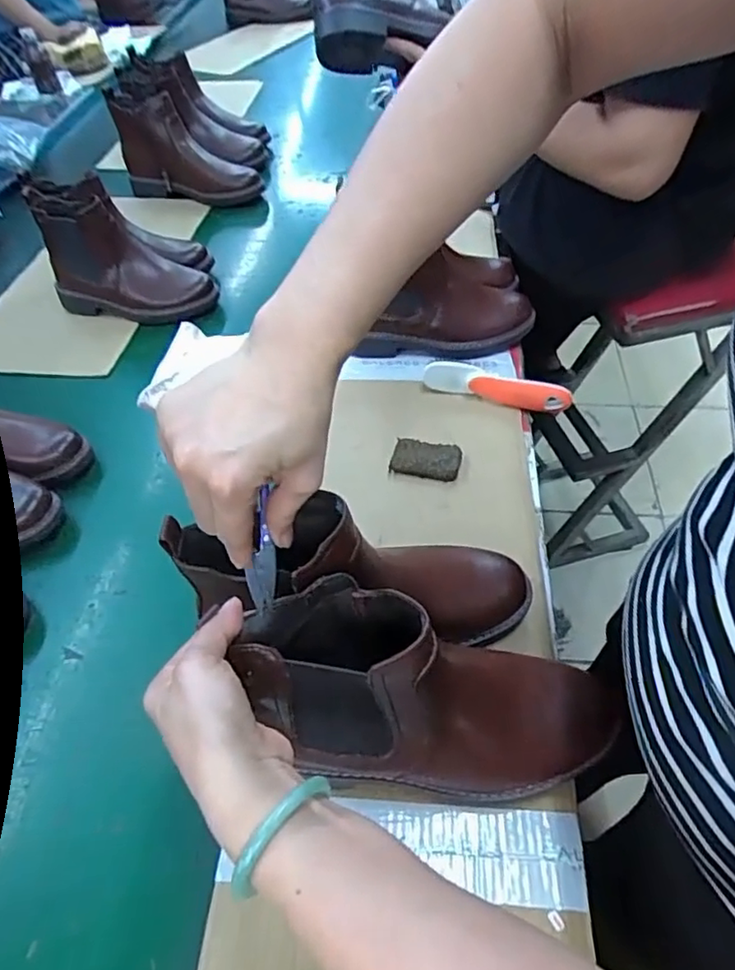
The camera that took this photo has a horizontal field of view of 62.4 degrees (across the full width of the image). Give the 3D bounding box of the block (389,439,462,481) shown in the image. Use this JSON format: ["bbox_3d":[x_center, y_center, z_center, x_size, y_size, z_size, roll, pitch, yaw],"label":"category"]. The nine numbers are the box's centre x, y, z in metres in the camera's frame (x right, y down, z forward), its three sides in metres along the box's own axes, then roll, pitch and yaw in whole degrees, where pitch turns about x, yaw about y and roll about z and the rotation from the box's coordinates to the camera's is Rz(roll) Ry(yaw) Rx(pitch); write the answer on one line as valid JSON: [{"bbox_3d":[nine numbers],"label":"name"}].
[{"bbox_3d":[0.061,-0.026,0.636,0.071,0.014,0.042,9,51,11],"label":"block"}]

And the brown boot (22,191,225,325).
[{"bbox_3d":[-0.334,-0.315,0.846,0.218,0.141,0.087,8,50,10],"label":"brown boot"}]

